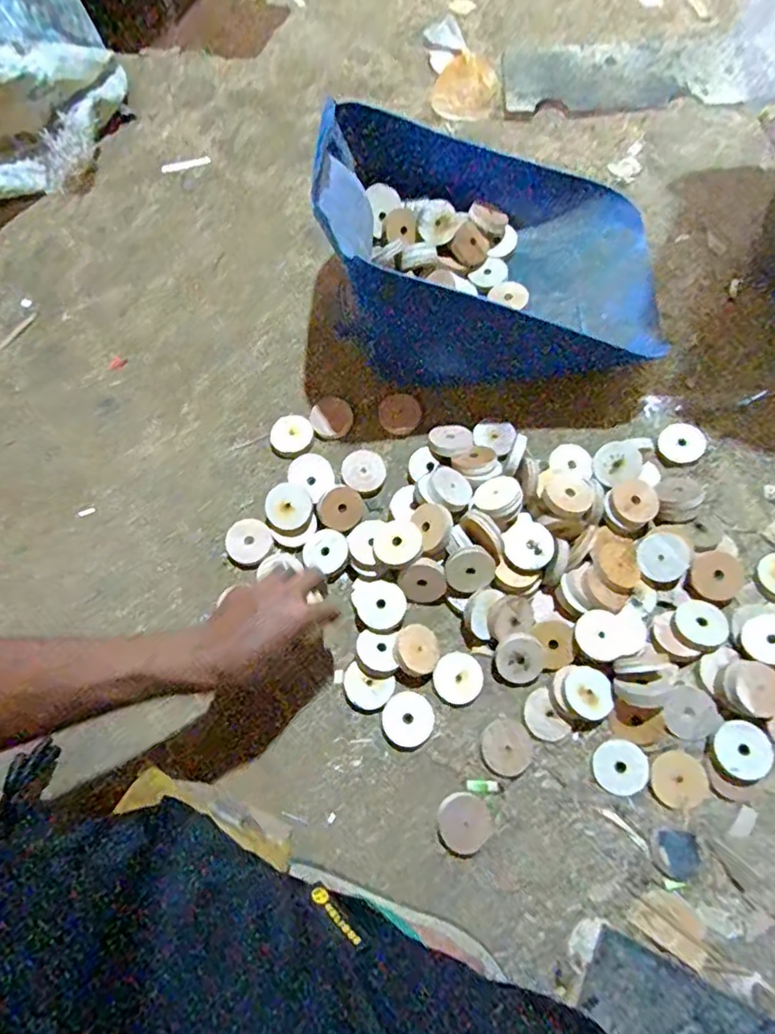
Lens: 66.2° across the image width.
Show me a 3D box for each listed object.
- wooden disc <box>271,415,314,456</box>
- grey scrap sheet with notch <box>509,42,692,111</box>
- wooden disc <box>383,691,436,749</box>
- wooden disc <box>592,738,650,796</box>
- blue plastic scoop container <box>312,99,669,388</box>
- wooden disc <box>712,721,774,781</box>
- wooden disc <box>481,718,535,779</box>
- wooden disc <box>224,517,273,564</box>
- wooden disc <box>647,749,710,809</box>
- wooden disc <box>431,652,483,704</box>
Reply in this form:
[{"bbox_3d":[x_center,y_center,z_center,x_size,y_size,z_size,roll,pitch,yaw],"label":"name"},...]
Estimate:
[{"bbox_3d":[-0.116,-0.099,0.721,0.050,0.011,0.051,-2,70,4],"label":"wooden disc"},{"bbox_3d":[0.312,-0.677,0.909,0.258,0.012,0.132,-4,70,3],"label":"grey scrap sheet with notch"},{"bbox_3d":[0.021,0.203,0.596,0.050,0.009,0.050,-2,70,4],"label":"wooden disc"},{"bbox_3d":[0.228,0.246,0.583,0.050,0.012,0.050,-2,70,4],"label":"wooden disc"},{"bbox_3d":[0.131,-0.312,0.706,0.379,0.167,0.296,-6,70,1],"label":"blue plastic scoop container"},{"bbox_3d":[0.336,0.221,0.561,0.054,0.012,0.050,-2,63,5],"label":"wooden disc"},{"bbox_3d":[0.119,0.230,0.590,0.050,0.004,0.052,-2,70,4],"label":"wooden disc"},{"bbox_3d":[-0.156,0.028,0.670,0.050,0.015,0.051,-2,70,4],"label":"wooden disc"},{"bbox_3d":[0.280,0.253,0.570,0.051,0.004,0.049,-5,65,11],"label":"wooden disc"},{"bbox_3d":[0.073,0.165,0.610,0.050,0.006,0.050,-2,70,4],"label":"wooden disc"}]

